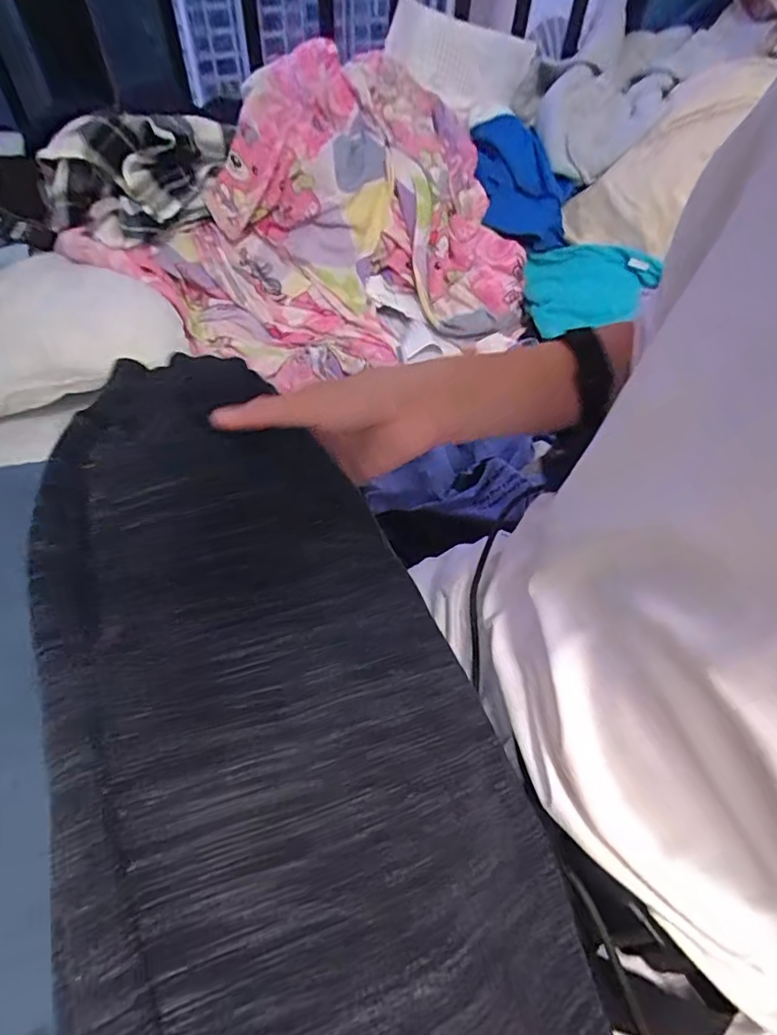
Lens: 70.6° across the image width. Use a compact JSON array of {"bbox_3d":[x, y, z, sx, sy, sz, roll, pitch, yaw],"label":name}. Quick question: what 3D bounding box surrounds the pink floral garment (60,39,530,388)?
[{"bbox_3d":[-0.102,-0.387,0.695,0.487,0.195,0.377,-15,57,-13],"label":"pink floral garment"}]

